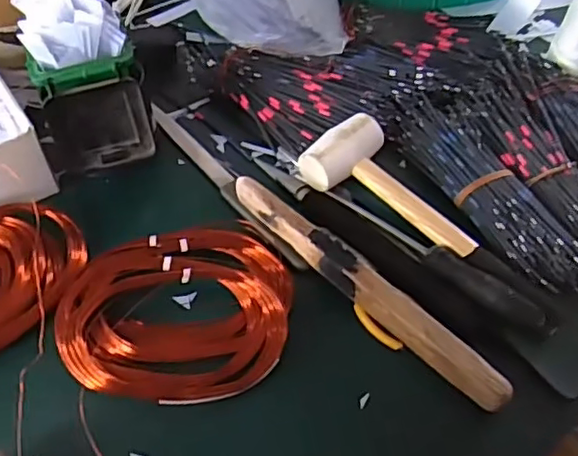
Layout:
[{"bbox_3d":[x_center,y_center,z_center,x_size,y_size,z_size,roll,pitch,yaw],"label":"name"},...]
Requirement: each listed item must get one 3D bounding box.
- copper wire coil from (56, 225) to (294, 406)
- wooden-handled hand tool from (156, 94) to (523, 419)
[{"bbox_3d":[-0.090,0.060,0.491,0.178,0.029,0.150,-4,53,-4],"label":"copper wire coil"},{"bbox_3d":[0.005,-0.001,0.524,0.036,0.032,0.424,-36,61,-25],"label":"wooden-handled hand tool"}]

